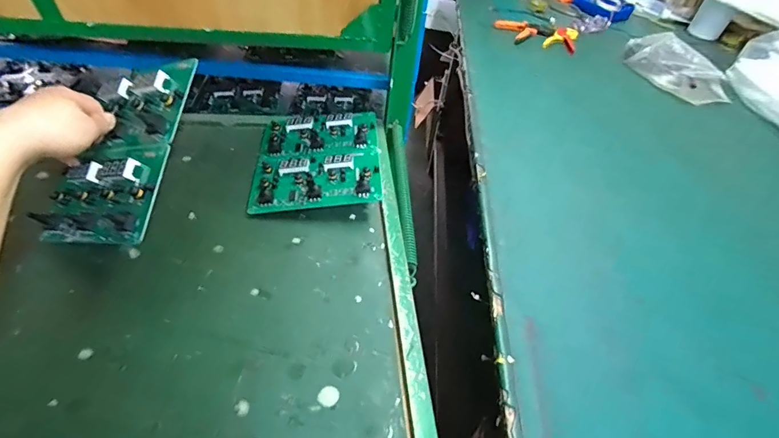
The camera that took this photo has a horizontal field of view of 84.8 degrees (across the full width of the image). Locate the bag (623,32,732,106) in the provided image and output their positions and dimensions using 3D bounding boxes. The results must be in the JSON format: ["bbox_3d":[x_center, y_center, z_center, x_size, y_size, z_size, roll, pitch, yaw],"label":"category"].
[{"bbox_3d":[0.765,-0.405,1.150,0.099,0.101,0.283,-14,48,-20],"label":"bag"}]

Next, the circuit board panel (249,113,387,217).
[{"bbox_3d":[-0.096,-0.085,0.583,0.163,0.035,0.188,-1,47,-6],"label":"circuit board panel"}]

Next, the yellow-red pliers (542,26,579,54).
[{"bbox_3d":[0.522,-0.547,1.293,0.087,0.013,0.179,20,46,12],"label":"yellow-red pliers"}]

